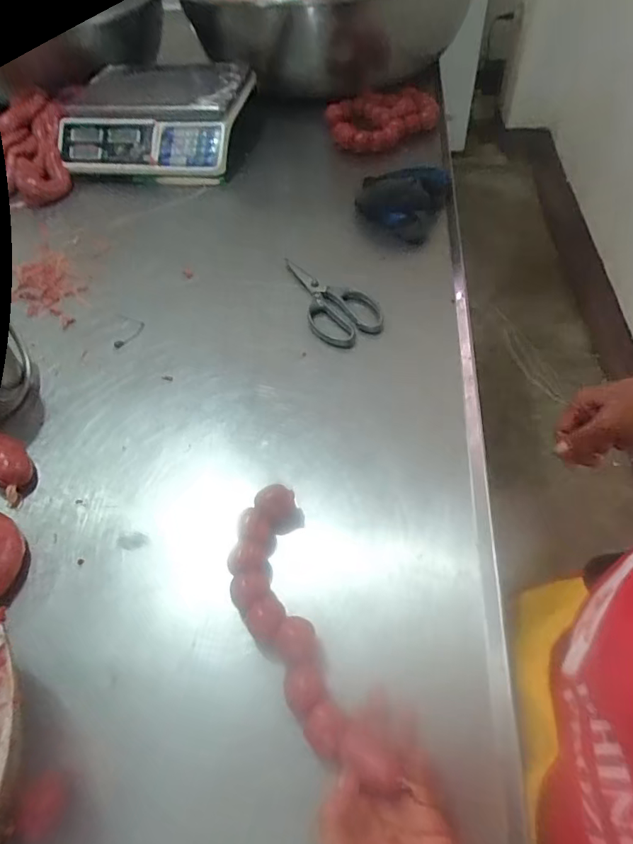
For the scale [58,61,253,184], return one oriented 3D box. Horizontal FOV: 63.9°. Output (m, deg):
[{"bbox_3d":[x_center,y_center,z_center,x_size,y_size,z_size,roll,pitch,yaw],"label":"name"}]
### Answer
[{"bbox_3d":[-0.301,-0.583,0.967,0.310,0.112,0.310,5,55,5],"label":"scale"}]

